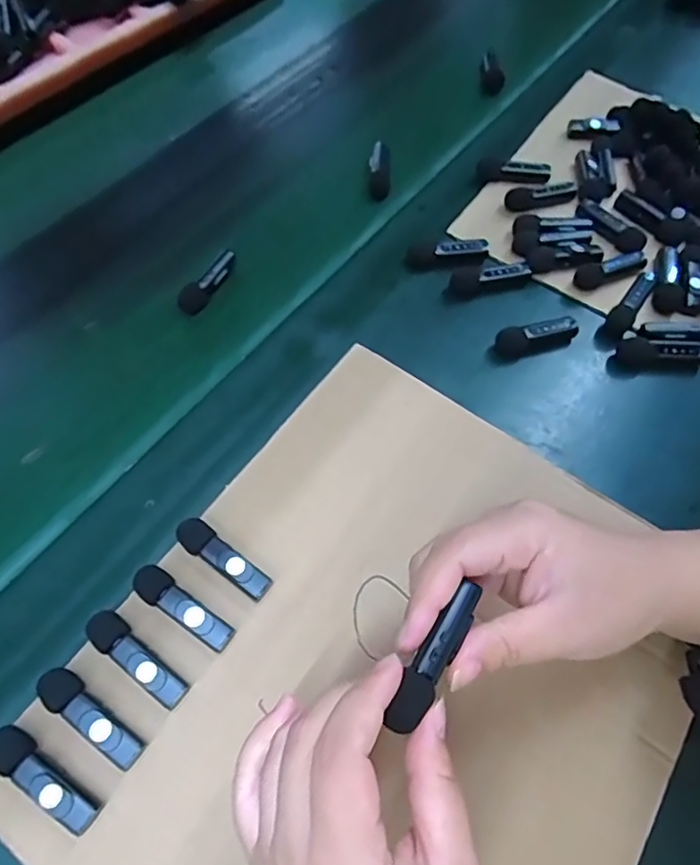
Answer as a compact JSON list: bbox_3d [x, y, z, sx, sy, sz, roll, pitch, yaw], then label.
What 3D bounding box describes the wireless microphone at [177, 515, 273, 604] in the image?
[{"bbox_3d":[-0.075,0.075,0.340,0.064,0.015,0.018,32,66,14],"label":"wireless microphone"}]

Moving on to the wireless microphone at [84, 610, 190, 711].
[{"bbox_3d":[-0.117,0.123,0.312,0.066,0.015,0.018,33,66,14],"label":"wireless microphone"}]

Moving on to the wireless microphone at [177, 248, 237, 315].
[{"bbox_3d":[-0.113,-0.122,0.459,0.015,0.019,0.062,33,66,14],"label":"wireless microphone"}]

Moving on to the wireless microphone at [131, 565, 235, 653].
[{"bbox_3d":[-0.096,0.100,0.325,0.065,0.015,0.018,33,66,14],"label":"wireless microphone"}]

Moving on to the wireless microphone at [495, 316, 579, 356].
[{"bbox_3d":[0.141,-0.071,0.430,0.062,0.019,0.018,-12,64,-8],"label":"wireless microphone"}]

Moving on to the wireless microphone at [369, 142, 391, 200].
[{"bbox_3d":[0.027,-0.242,0.521,0.019,0.012,0.065,1,62,-2],"label":"wireless microphone"}]

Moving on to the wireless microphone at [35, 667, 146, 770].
[{"bbox_3d":[-0.136,0.148,0.298,0.065,0.013,0.018,33,66,14],"label":"wireless microphone"}]

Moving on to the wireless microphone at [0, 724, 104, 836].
[{"bbox_3d":[-0.153,0.172,0.284,0.065,0.016,0.017,30,65,13],"label":"wireless microphone"}]

